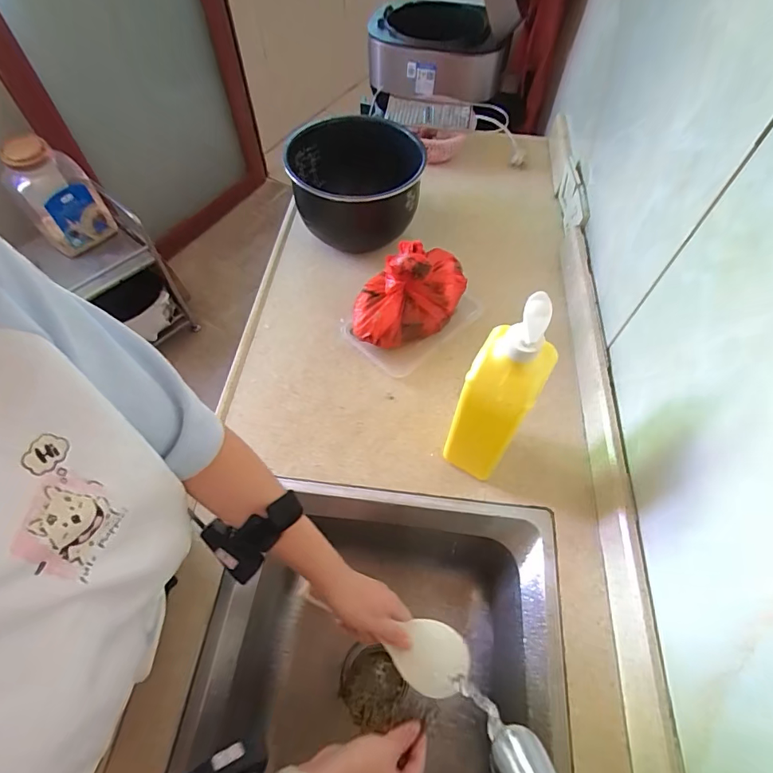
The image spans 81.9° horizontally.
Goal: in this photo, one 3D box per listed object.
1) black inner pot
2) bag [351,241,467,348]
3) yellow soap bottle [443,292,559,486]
[{"bbox_3d":[-0.054,-0.345,0.780,0.219,0.134,0.202,0,61,1],"label":"black inner pot"},{"bbox_3d":[0.035,-0.143,0.676,0.193,0.130,0.101,-29,65,-14],"label":"bag"},{"bbox_3d":[0.120,0.017,0.498,0.069,0.280,0.079,26,65,14],"label":"yellow soap bottle"}]

